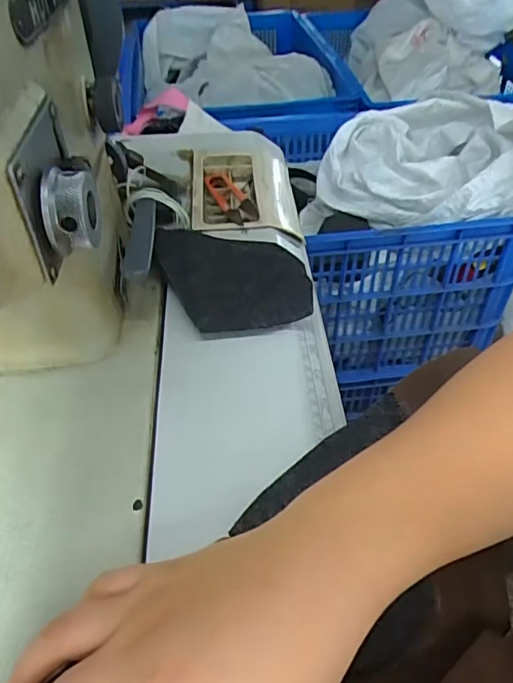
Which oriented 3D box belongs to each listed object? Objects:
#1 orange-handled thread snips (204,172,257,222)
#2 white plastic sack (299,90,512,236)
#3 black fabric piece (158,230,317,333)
[{"bbox_3d":[-0.024,-0.144,0.534,0.031,0.014,0.101,-15,47,-14],"label":"orange-handled thread snips"},{"bbox_3d":[0.284,-0.282,0.833,0.400,0.127,0.249,6,45,6],"label":"white plastic sack"},{"bbox_3d":[-0.021,-0.057,0.431,0.097,0.018,0.139,-20,48,-19],"label":"black fabric piece"}]

